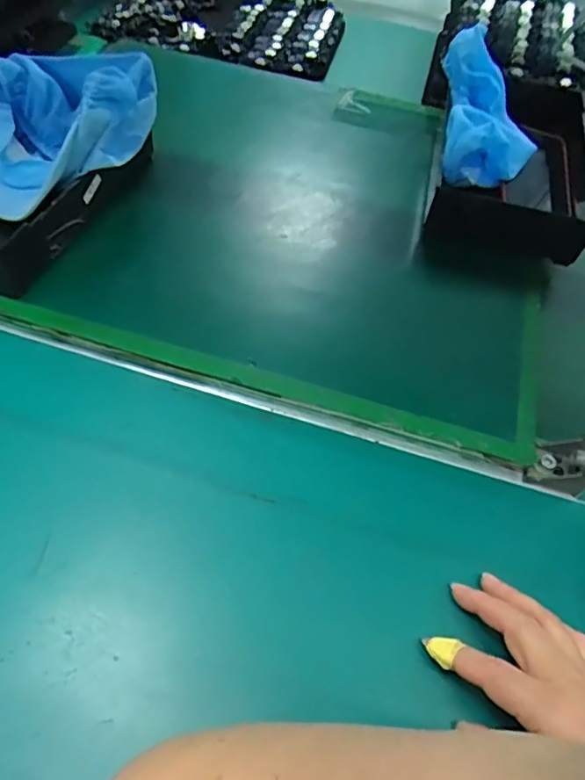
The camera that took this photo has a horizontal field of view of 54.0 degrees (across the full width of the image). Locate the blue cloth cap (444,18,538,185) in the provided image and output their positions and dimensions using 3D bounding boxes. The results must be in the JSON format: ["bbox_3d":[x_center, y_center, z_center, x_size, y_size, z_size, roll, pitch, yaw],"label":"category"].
[{"bbox_3d":[0.217,-0.290,0.625,0.106,0.091,0.170,9,54,1],"label":"blue cloth cap"}]

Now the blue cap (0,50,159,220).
[{"bbox_3d":[-0.229,-0.252,0.528,0.167,0.102,0.161,3,54,-4],"label":"blue cap"}]

